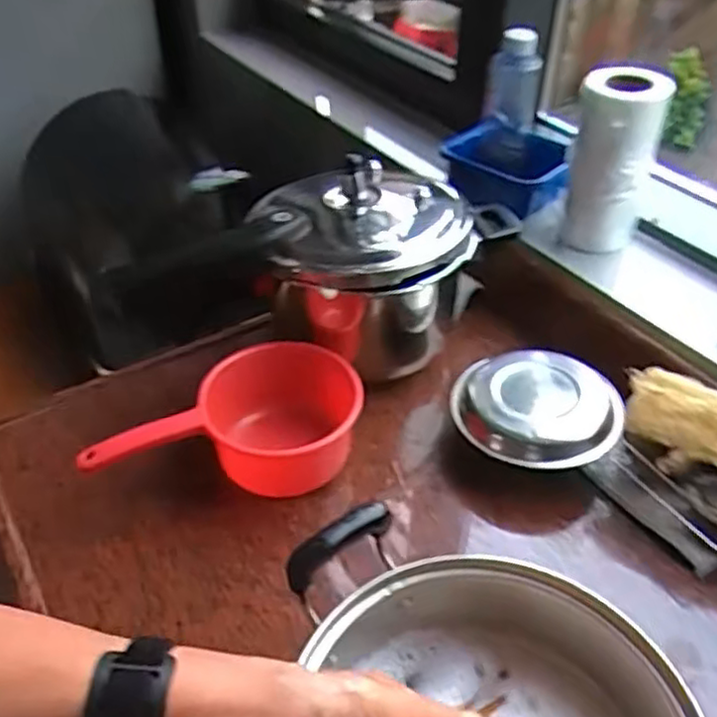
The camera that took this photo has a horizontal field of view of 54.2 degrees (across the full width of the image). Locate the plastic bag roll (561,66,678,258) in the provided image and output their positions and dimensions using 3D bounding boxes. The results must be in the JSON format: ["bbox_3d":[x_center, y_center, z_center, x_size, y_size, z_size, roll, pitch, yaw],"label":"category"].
[{"bbox_3d":[0.268,-0.206,0.743,0.084,0.189,0.086,15,43,17],"label":"plastic bag roll"}]

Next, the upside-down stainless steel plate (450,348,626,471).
[{"bbox_3d":[0.166,0.048,0.658,0.149,0.041,0.133,5,41,6],"label":"upside-down stainless steel plate"}]

